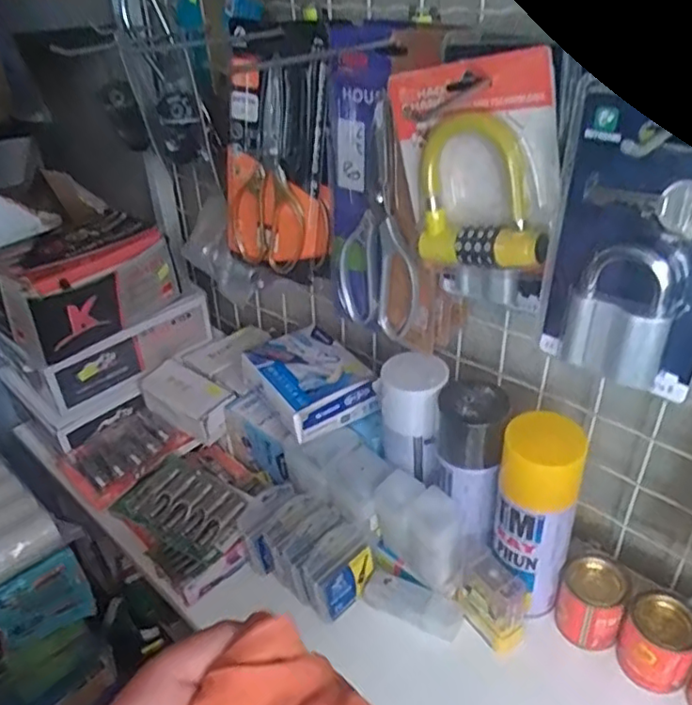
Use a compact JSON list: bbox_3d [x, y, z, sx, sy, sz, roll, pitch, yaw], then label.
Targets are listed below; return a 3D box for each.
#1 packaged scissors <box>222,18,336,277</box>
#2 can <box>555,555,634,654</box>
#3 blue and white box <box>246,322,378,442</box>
[{"bbox_3d":[-0.067,-0.189,0.596,0.116,0.218,0.016,16,31,23],"label":"packaged scissors"},{"bbox_3d":[0.218,0.221,0.551,0.052,0.064,0.050,-2,32,1],"label":"can"},{"bbox_3d":[-0.042,0.029,0.686,0.101,0.043,0.147,-19,35,-25],"label":"blue and white box"}]

